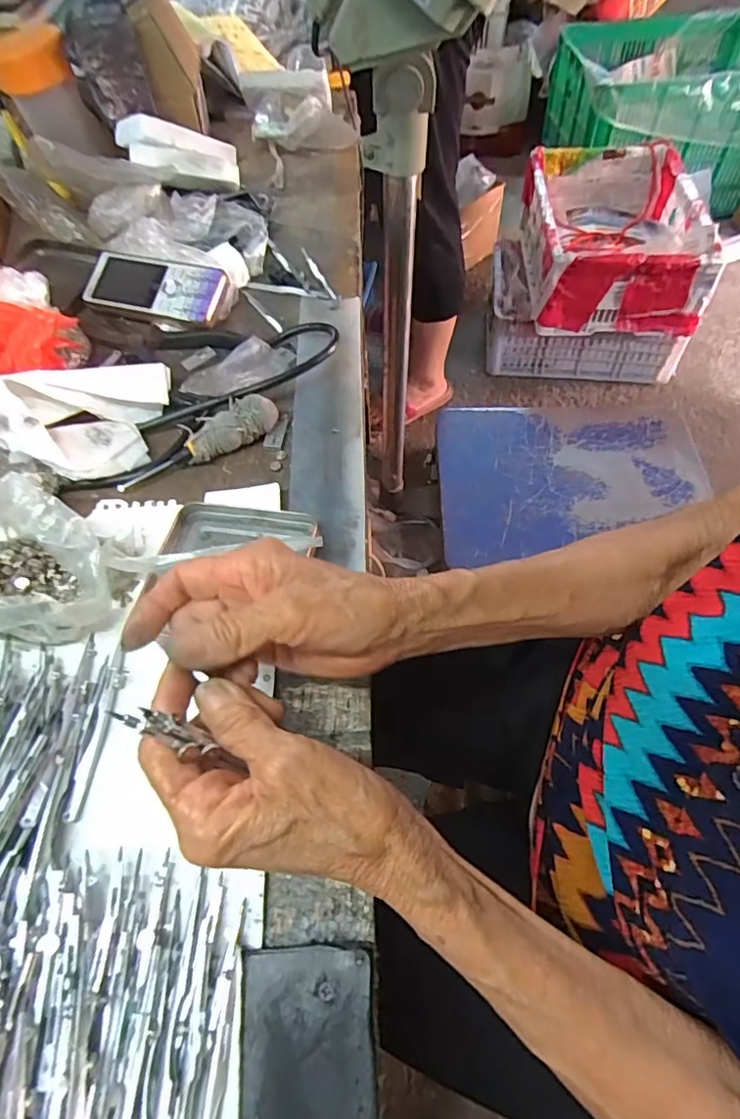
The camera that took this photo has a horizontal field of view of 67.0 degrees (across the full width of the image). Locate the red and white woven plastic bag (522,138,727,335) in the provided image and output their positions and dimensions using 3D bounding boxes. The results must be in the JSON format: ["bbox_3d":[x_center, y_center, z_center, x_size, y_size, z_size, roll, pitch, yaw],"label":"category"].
[{"bbox_3d":[0.519,-0.711,1.228,0.321,0.193,0.480,3,59,3],"label":"red and white woven plastic bag"}]

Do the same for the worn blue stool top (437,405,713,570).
[{"bbox_3d":[0.385,-0.166,1.068,0.500,0.042,0.379,-3,59,0],"label":"worn blue stool top"}]

